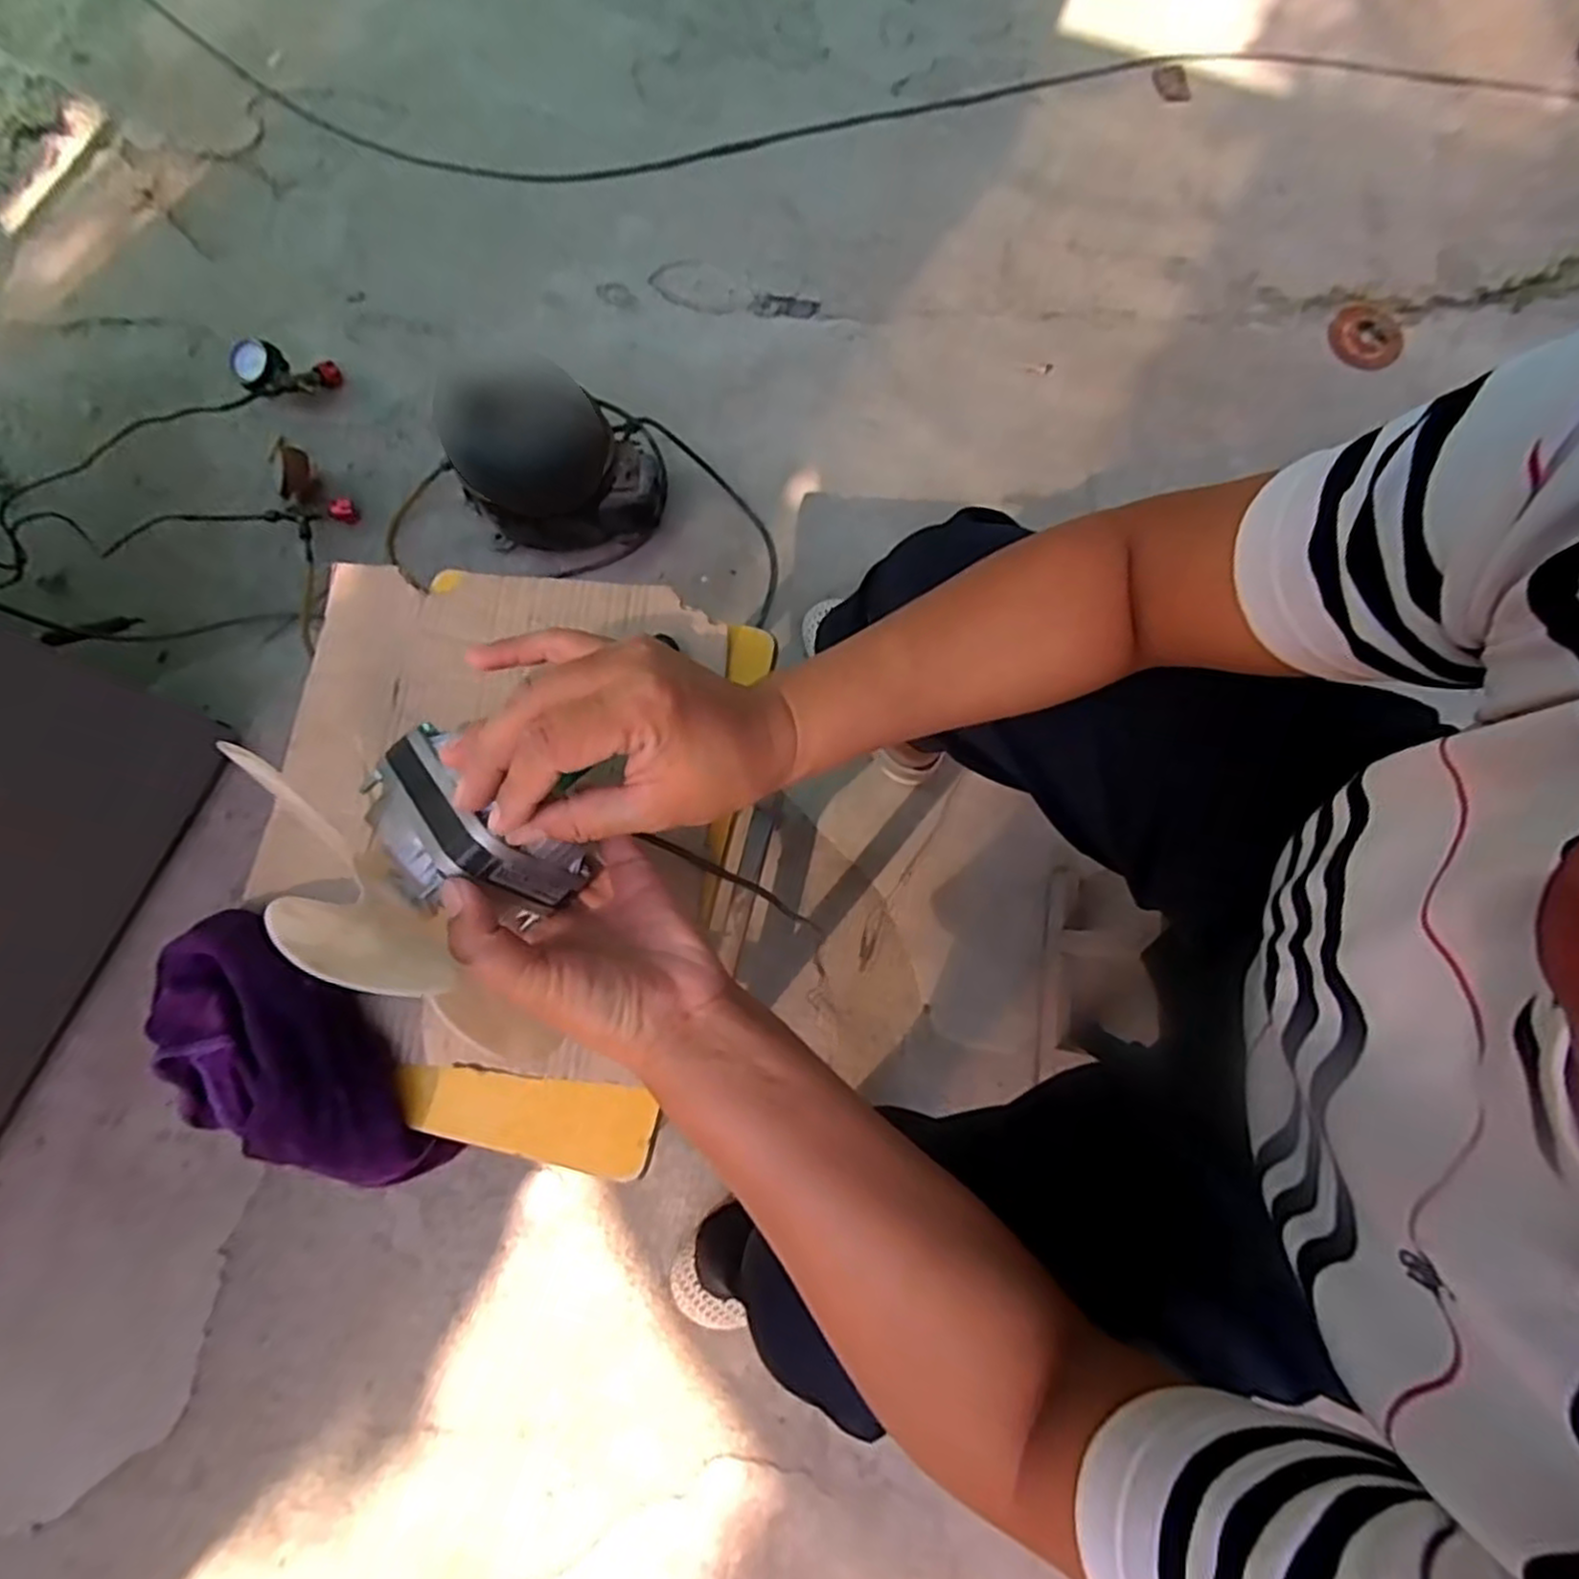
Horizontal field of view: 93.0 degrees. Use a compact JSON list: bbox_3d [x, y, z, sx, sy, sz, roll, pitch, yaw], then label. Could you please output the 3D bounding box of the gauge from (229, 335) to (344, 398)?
[{"bbox_3d":[-0.693,-0.573,1.027,0.136,0.049,0.073,1,77,-18],"label":"gauge"}]

